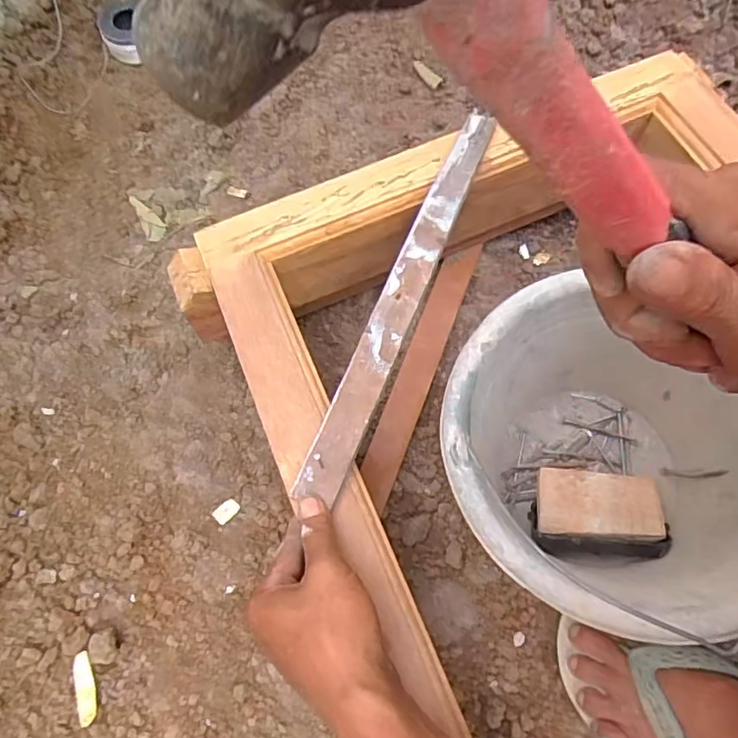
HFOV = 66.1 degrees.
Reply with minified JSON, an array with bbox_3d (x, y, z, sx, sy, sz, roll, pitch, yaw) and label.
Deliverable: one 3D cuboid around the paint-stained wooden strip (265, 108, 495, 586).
[{"bbox_3d":[0.029,-0.066,0.456,0.033,0.008,0.357,21,72,11],"label":"paint-stained wooden strip"}]

